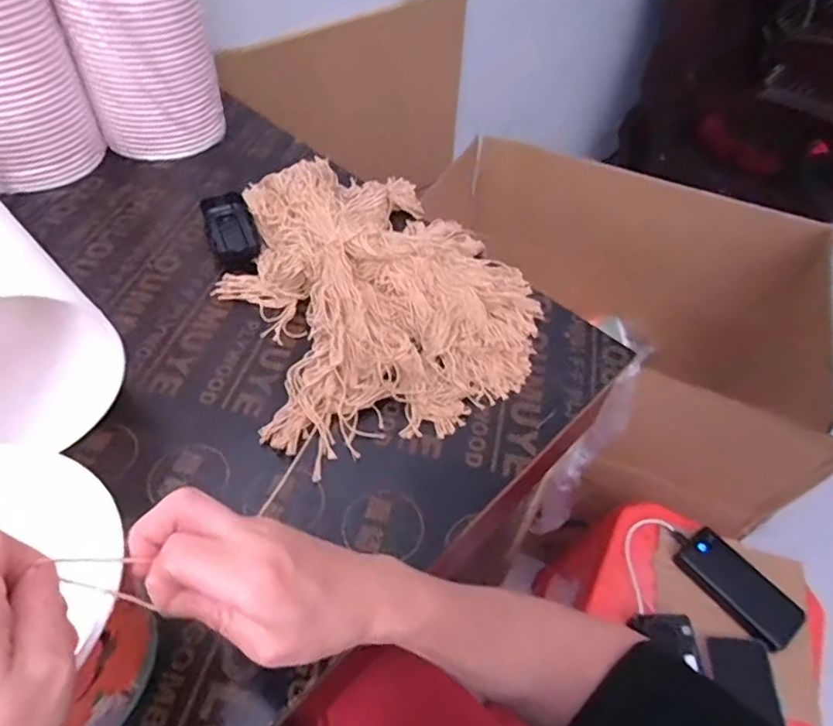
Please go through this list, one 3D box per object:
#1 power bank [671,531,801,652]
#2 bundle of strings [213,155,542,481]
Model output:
[{"bbox_3d":[0.430,0.296,0.756,0.076,0.017,0.151,-27,57,-24],"label":"power bank"},{"bbox_3d":[-0.042,-0.097,0.597,0.292,0.061,0.366,-16,53,-17],"label":"bundle of strings"}]

